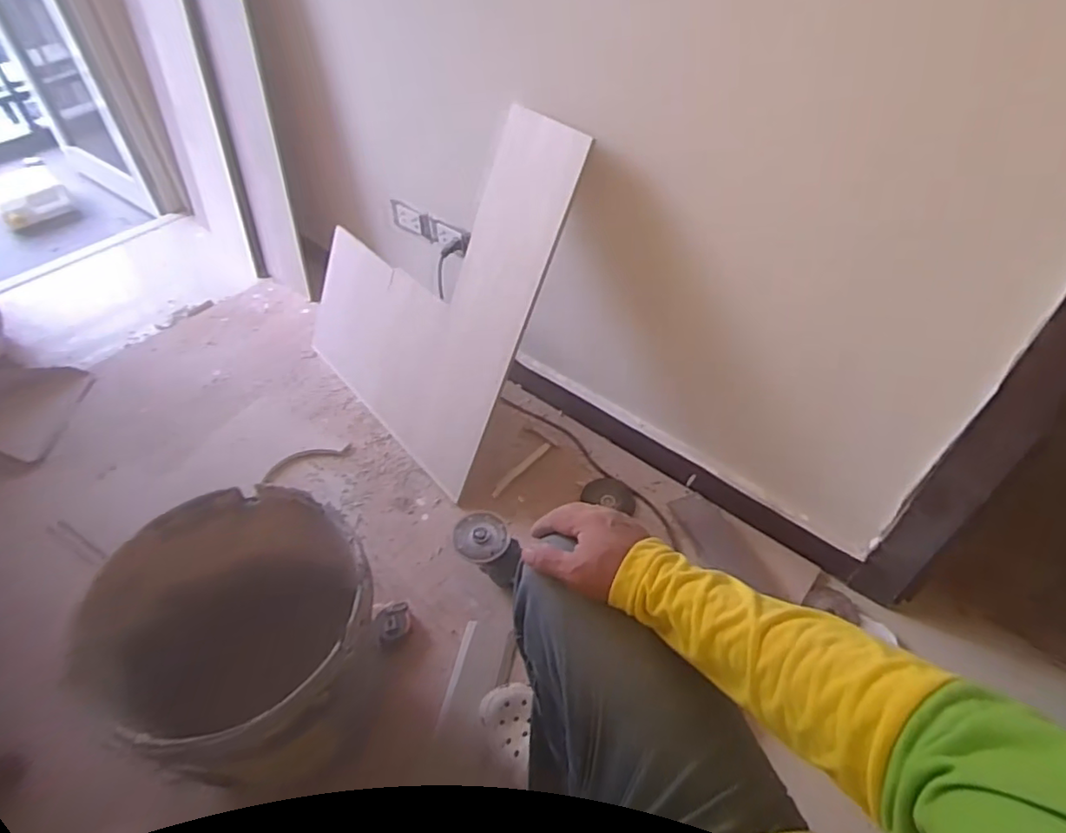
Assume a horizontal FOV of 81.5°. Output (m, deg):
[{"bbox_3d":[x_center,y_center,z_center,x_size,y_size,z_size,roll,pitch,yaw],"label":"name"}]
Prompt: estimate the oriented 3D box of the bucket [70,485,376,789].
[{"bbox_3d":[-0.342,0.318,0.834,0.299,0.361,0.291,-1,47,1],"label":"bucket"}]

